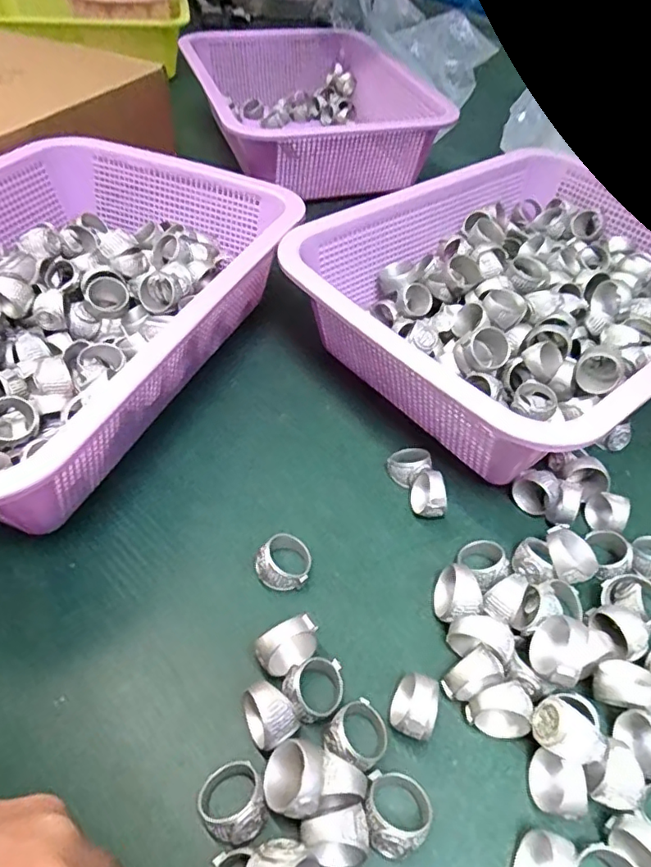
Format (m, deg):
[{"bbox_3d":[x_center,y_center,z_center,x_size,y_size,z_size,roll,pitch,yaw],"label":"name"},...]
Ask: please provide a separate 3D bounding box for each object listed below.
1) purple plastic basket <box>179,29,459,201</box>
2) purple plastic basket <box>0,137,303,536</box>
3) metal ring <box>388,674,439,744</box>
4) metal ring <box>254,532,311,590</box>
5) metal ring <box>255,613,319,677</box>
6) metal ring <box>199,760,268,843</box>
[{"bbox_3d":[-0.027,-0.353,0.601,0.211,0.081,0.305,-11,50,-14],"label":"purple plastic basket"},{"bbox_3d":[-0.167,-0.075,0.348,0.223,0.083,0.299,20,49,13],"label":"purple plastic basket"},{"bbox_3d":[0.037,0.116,0.234,0.018,0.023,0.024,21,49,14],"label":"metal ring"},{"bbox_3d":[-0.021,0.065,0.280,0.026,0.017,0.026,2,48,-2],"label":"metal ring"},{"bbox_3d":[-0.017,0.095,0.246,0.027,0.026,0.014,-20,52,-21],"label":"metal ring"},{"bbox_3d":[-0.035,0.139,0.209,0.023,0.018,0.025,2,48,-2],"label":"metal ring"}]

